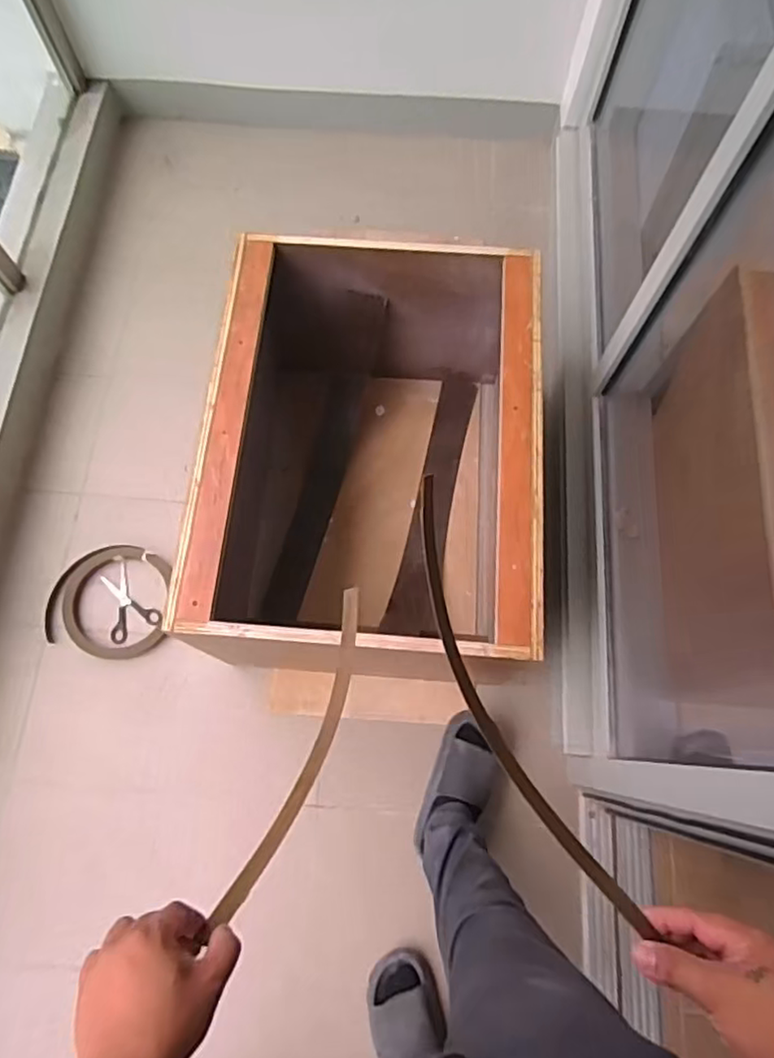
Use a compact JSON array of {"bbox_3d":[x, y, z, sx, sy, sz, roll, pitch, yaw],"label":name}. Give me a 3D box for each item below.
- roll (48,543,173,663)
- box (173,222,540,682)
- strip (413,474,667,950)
[{"bbox_3d":[-0.581,0.147,1.318,0.257,0.031,0.232,11,71,3],"label":"roll"},{"bbox_3d":[-0.027,-0.115,1.170,0.537,0.392,0.703,5,71,1],"label":"box"},{"bbox_3d":[0.087,0.137,0.474,0.054,0.015,0.361,-26,89,33],"label":"strip"}]

